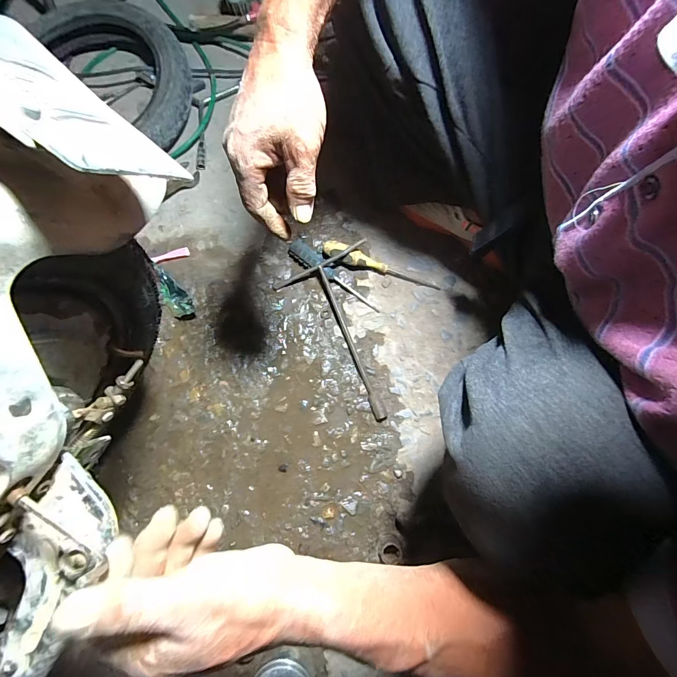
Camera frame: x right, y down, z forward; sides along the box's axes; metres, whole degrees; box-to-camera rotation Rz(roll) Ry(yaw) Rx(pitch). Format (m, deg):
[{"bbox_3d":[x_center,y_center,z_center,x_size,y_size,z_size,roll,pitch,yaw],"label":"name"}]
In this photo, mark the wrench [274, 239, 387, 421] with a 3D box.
[{"bbox_3d":[0.030,-0.007,0.613,0.166,0.029,0.290,-26,81,-5],"label":"wrench"}]

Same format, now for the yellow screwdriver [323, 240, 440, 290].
[{"bbox_3d":[0.074,-0.124,0.645,0.211,0.023,0.033,18,80,-9],"label":"yellow screwdriver"}]

